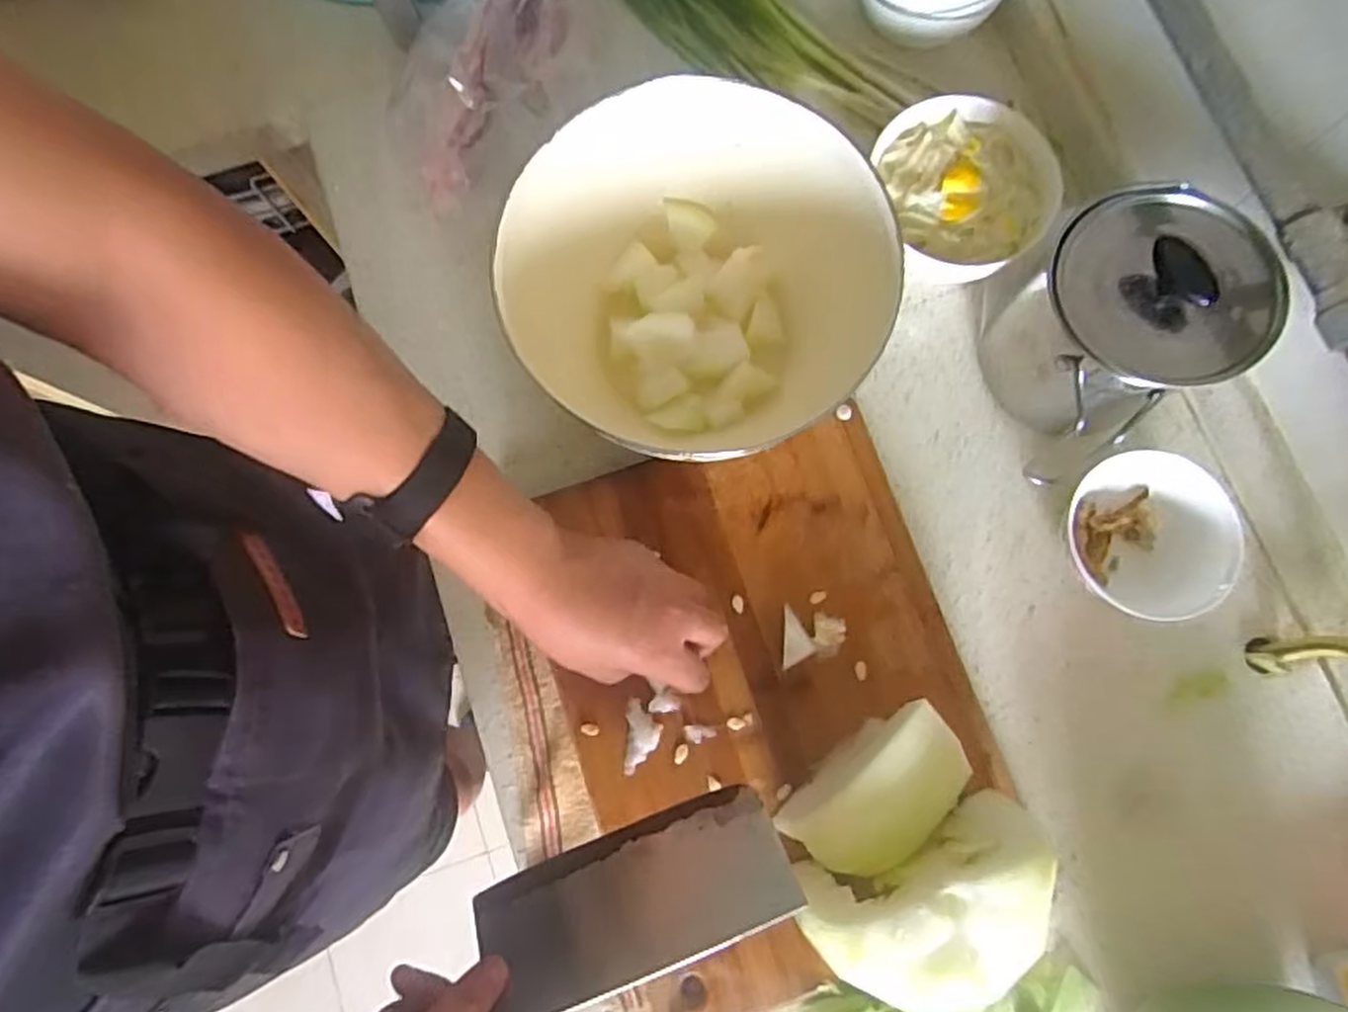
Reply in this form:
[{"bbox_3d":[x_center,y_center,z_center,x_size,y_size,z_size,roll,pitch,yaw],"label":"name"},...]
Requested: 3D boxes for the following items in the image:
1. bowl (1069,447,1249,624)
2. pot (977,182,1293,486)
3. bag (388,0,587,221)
[{"bbox_3d":[0.327,0.020,0.531,0.088,0.073,0.112,26,81,6],"label":"bowl"},{"bbox_3d":[0.298,-0.129,0.527,0.165,0.138,0.140,-42,81,-6],"label":"pot"},{"bbox_3d":[-0.148,-0.349,0.608,0.085,0.076,0.217,27,81,6],"label":"bag"}]

